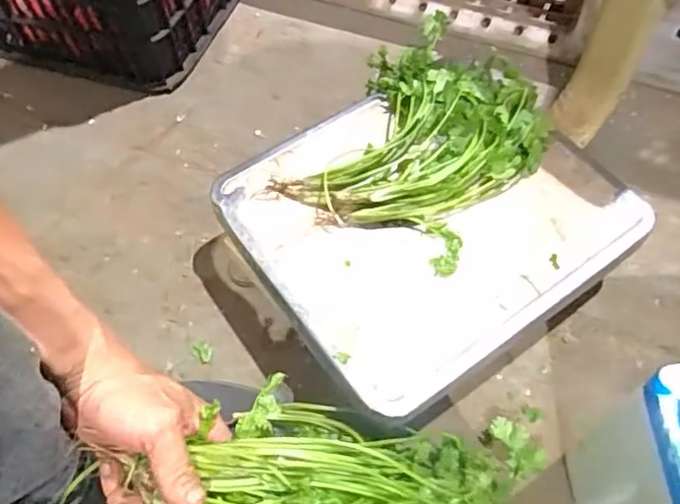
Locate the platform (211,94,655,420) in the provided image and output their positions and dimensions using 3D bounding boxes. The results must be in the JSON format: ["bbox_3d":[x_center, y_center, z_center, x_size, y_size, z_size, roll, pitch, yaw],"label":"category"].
[{"bbox_3d":[0.083,-0.047,0.561,0.324,0.024,0.293,-33,63,-17],"label":"platform"}]

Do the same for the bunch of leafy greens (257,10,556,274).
[{"bbox_3d":[0.084,-0.114,0.578,0.201,0.049,0.251,29,64,18],"label":"bunch of leafy greens"}]

